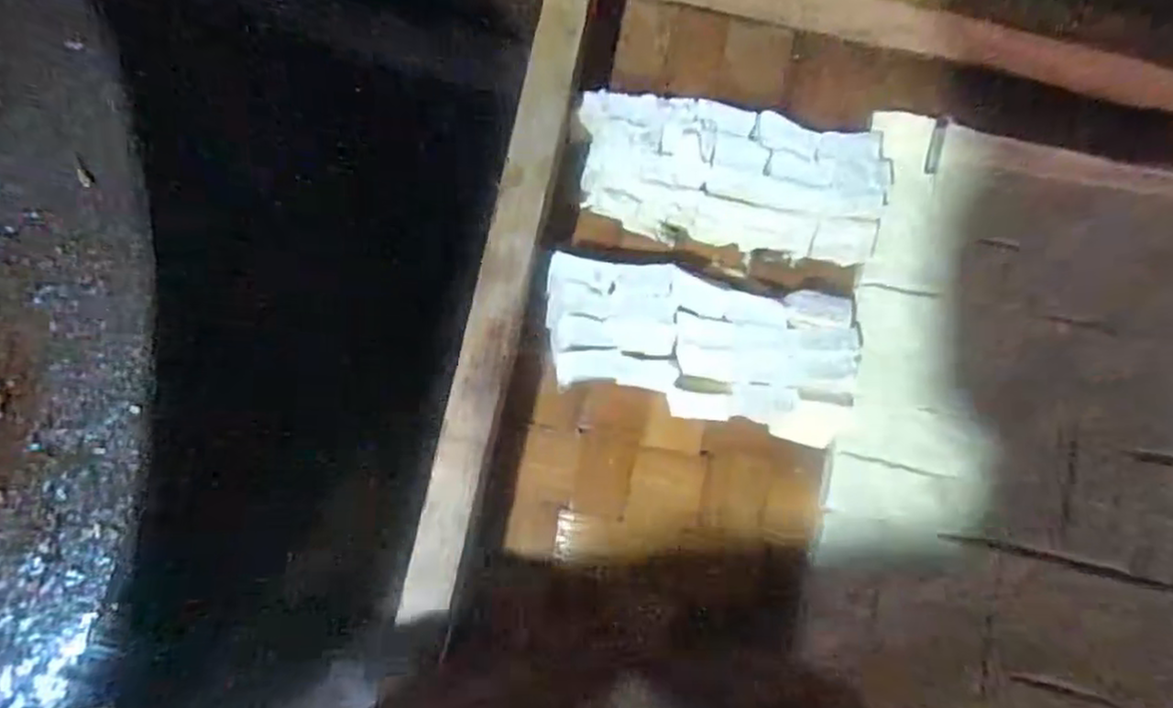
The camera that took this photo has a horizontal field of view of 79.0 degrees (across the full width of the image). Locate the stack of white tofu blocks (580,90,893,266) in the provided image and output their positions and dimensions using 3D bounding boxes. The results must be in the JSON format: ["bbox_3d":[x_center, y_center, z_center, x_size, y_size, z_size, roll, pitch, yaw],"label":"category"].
[{"bbox_3d":[0.082,-0.099,0.410,0.177,0.033,0.080,10,84,3],"label":"stack of white tofu blocks"}]

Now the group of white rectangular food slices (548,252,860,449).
[{"bbox_3d":[0.065,-0.003,0.402,0.172,0.037,0.078,9,84,3],"label":"group of white rectangular food slices"}]

